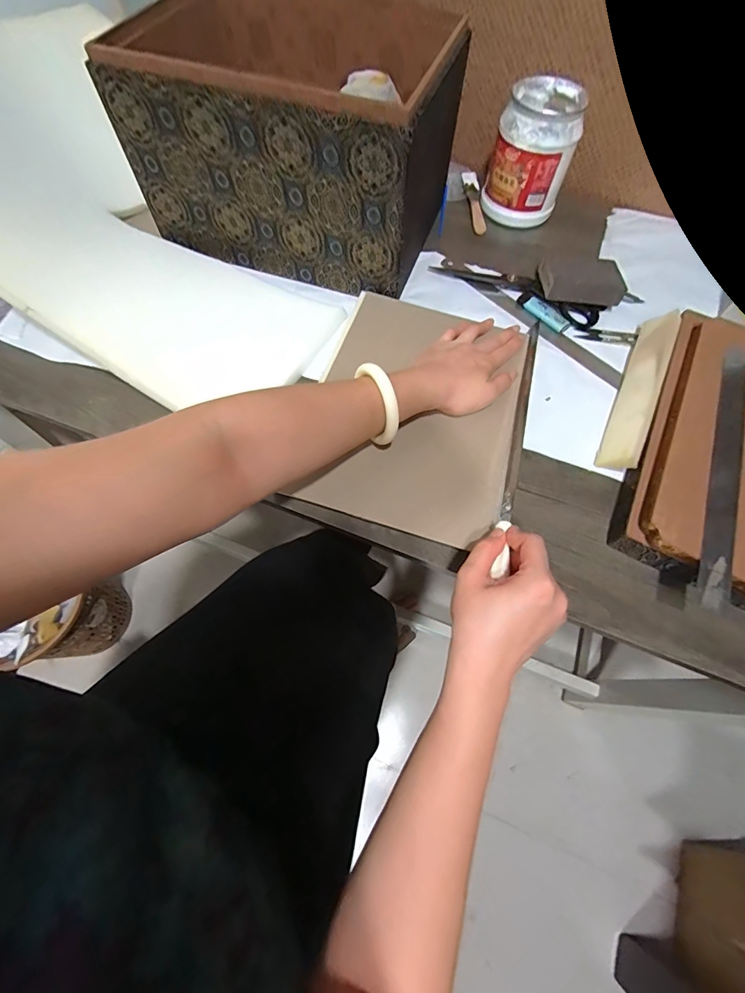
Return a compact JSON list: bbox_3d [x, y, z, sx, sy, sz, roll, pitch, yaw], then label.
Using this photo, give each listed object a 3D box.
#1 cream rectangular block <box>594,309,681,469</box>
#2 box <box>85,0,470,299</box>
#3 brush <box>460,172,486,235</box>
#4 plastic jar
[{"bbox_3d":[0.325,-0.134,0.481,0.013,0.050,0.241,39,67,-24],"label":"cream rectangular block"},{"bbox_3d":[-0.085,-0.490,0.544,0.357,0.201,0.298,18,66,7],"label":"box"},{"bbox_3d":[0.173,-0.495,0.671,0.026,0.018,0.141,-3,65,-3],"label":"brush"},{"bbox_3d":[0.244,-0.520,0.615,0.111,0.141,0.111,0,65,-1],"label":"plastic jar"}]

